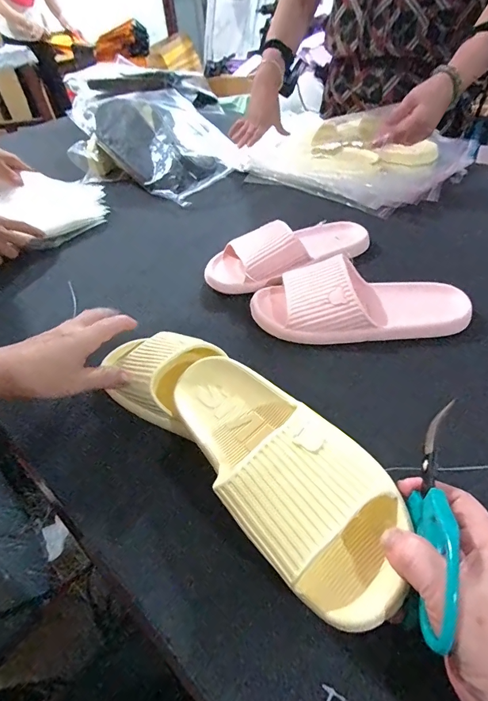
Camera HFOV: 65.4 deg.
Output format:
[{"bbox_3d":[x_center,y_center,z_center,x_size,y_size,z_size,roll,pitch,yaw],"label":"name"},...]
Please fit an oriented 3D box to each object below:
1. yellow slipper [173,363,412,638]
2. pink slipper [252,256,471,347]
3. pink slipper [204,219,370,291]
[{"bbox_3d":[0.020,0.075,0.296,0.098,0.065,0.239,-26,43,-19],"label":"yellow slipper"},{"bbox_3d":[0.140,-0.064,0.466,0.253,0.062,0.095,2,46,8],"label":"pink slipper"},{"bbox_3d":[0.068,-0.154,0.560,0.252,0.055,0.098,-14,46,-8],"label":"pink slipper"}]

